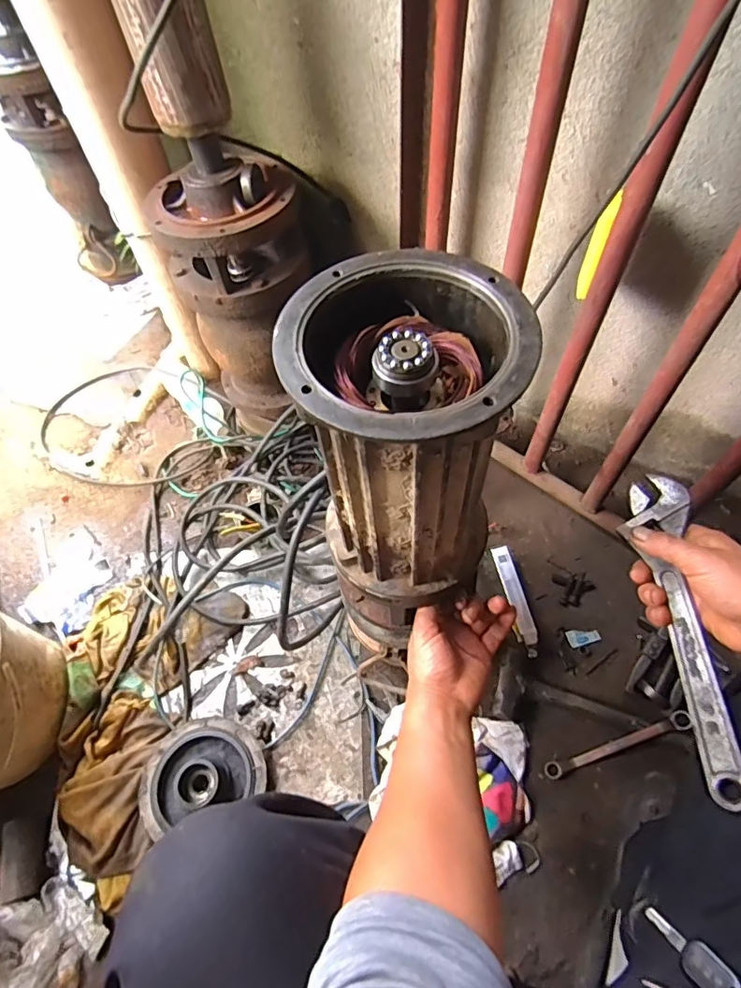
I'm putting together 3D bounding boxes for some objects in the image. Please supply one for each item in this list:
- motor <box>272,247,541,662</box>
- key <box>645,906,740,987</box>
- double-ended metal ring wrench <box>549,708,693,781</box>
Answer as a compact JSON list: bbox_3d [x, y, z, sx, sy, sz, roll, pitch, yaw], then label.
[{"bbox_3d":[0.028,-0.035,0.451,0.159,0.265,0.161,-12,59,-4],"label":"motor"},{"bbox_3d":[0.246,0.351,0.397,0.024,0.009,0.079,-31,20,-15],"label":"key"},{"bbox_3d":[0.355,0.360,0.751,0.217,0.017,0.024,-23,60,3],"label":"double-ended metal ring wrench"}]

